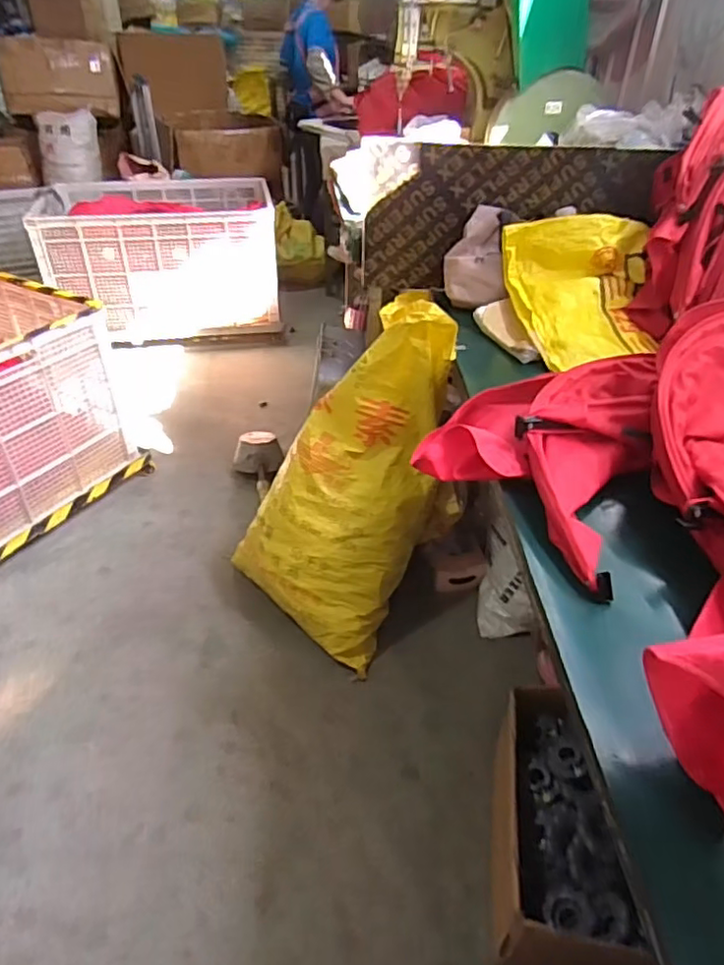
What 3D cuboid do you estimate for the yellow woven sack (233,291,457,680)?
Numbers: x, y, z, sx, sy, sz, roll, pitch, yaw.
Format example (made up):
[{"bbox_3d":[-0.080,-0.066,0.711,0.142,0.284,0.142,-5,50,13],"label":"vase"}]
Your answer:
[{"bbox_3d":[-0.006,-0.021,1.491,0.412,0.859,0.257,34,24,35],"label":"yellow woven sack"}]

